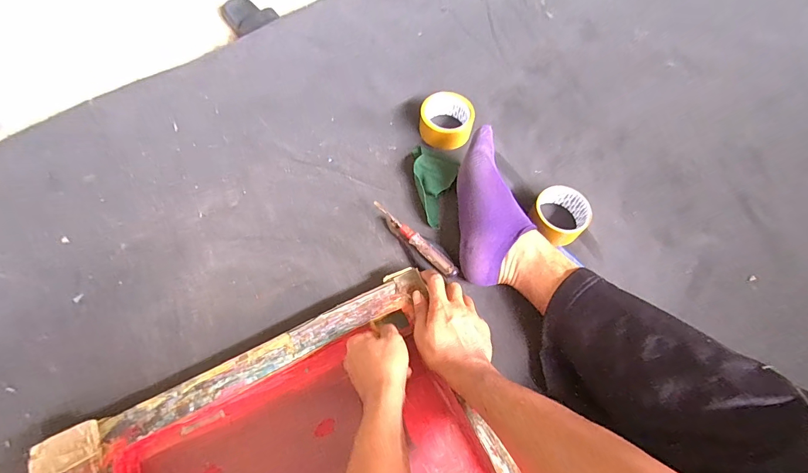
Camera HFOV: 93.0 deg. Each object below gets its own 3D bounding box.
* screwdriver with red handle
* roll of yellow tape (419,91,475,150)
[{"bbox_3d":[0.015,0.007,0.601,0.165,0.028,0.022,39,71,15],"label":"screwdriver with red handle"},{"bbox_3d":[0.074,-0.202,0.683,0.092,0.053,0.098,0,66,0],"label":"roll of yellow tape"}]

